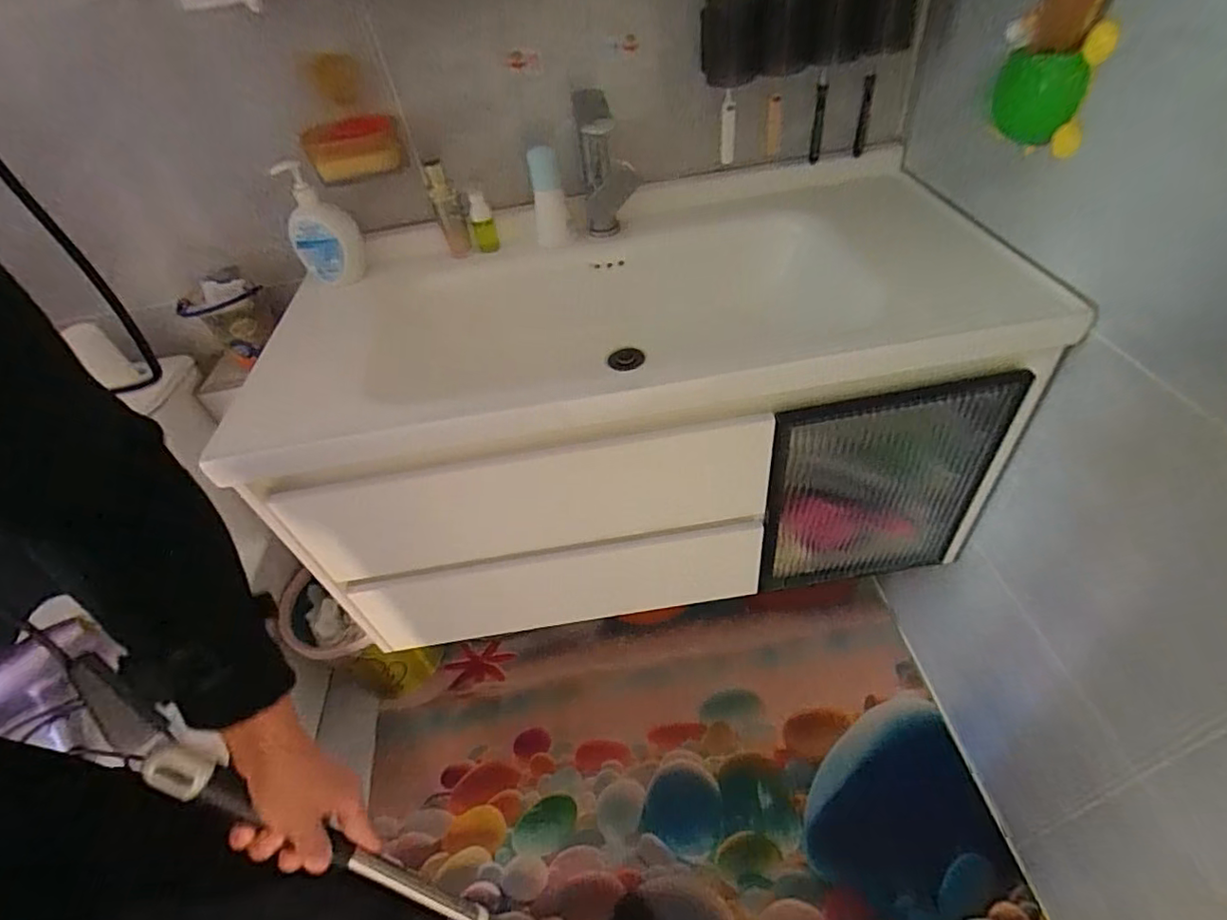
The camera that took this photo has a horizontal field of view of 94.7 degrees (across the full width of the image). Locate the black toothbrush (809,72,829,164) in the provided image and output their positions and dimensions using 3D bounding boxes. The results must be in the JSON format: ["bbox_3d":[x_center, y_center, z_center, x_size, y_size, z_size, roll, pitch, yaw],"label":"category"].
[{"bbox_3d":[0.304,-0.507,0.838,0.015,0.147,0.020,10,73,17],"label":"black toothbrush"}]

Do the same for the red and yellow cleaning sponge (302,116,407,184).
[{"bbox_3d":[-0.365,-0.437,0.802,0.133,0.067,0.086,-19,44,-12],"label":"red and yellow cleaning sponge"}]

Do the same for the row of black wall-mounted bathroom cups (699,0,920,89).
[{"bbox_3d":[0.248,-0.566,0.736,0.268,0.104,0.089,7,44,14],"label":"row of black wall-mounted bathroom cups"}]

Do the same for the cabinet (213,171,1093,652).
[{"bbox_3d":[0.039,-0.077,0.931,0.960,0.485,0.453,-7,43,0],"label":"cabinet"}]

